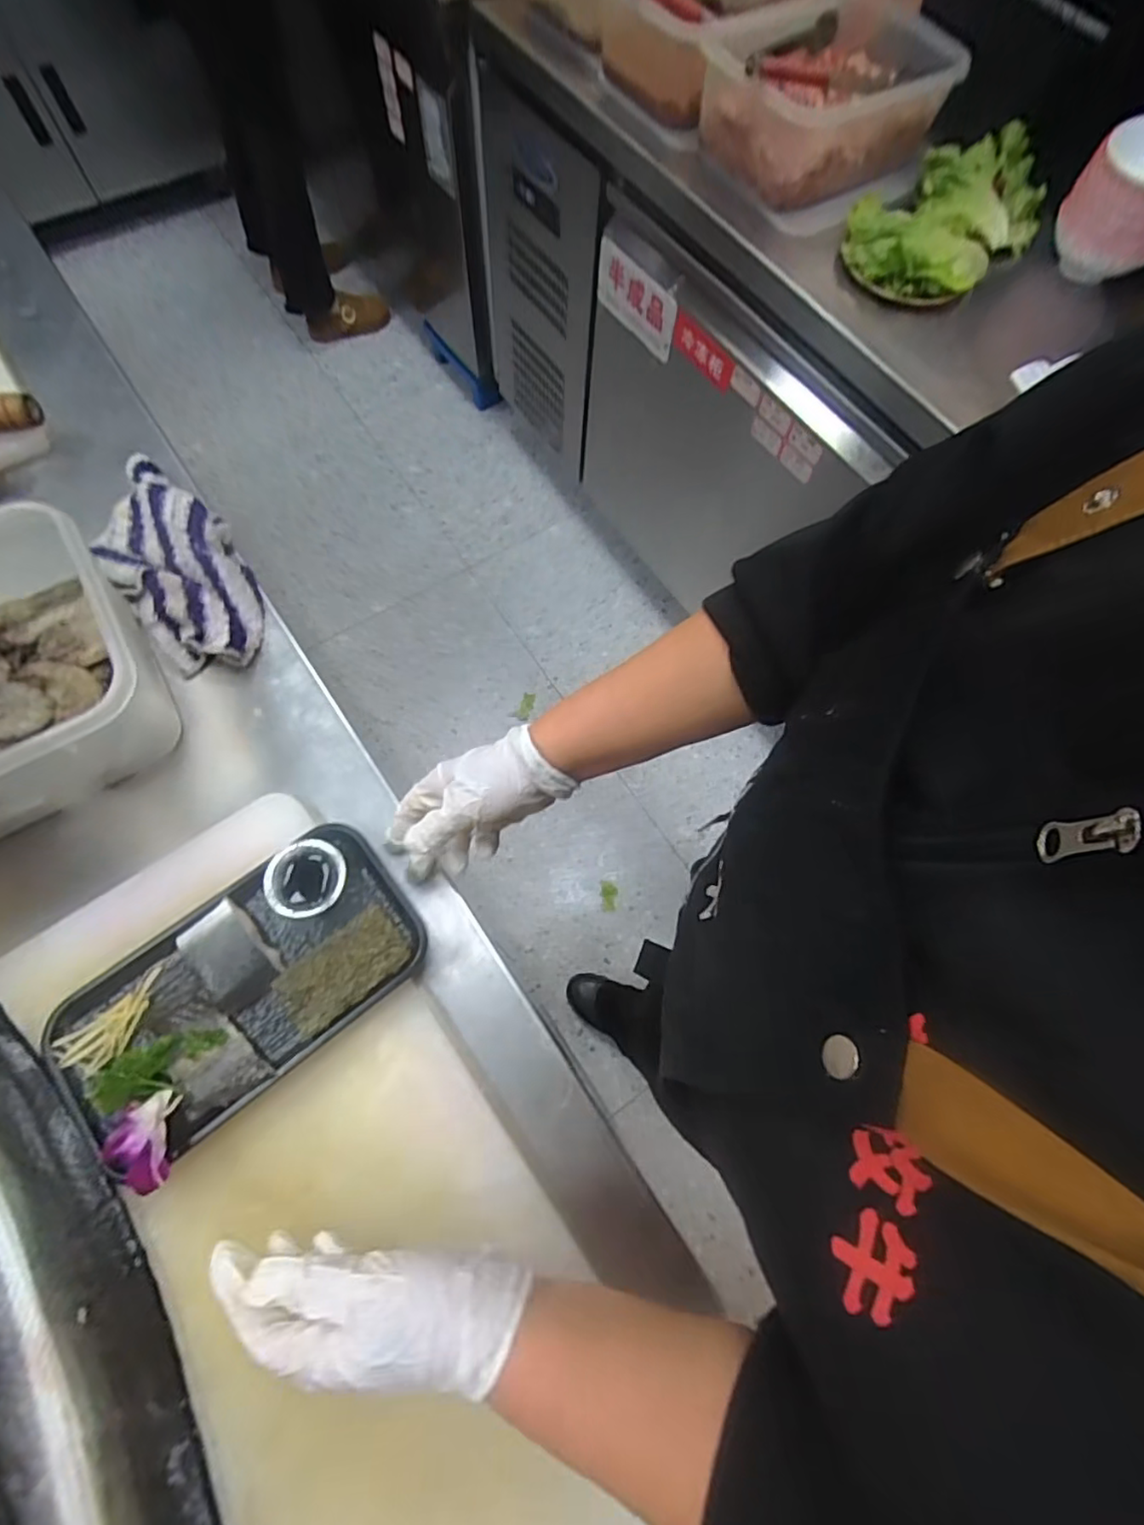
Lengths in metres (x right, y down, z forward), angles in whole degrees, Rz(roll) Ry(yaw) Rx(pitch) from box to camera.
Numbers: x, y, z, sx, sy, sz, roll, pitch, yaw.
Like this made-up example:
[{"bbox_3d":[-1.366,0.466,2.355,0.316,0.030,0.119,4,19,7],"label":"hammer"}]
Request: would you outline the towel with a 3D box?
[{"bbox_3d":[-0.367,-0.182,0.574,0.106,0.038,0.238,-37,75,-10],"label":"towel"}]

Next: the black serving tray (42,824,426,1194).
[{"bbox_3d":[-0.225,0.151,0.423,0.234,0.027,0.130,-39,75,-16],"label":"black serving tray"}]

